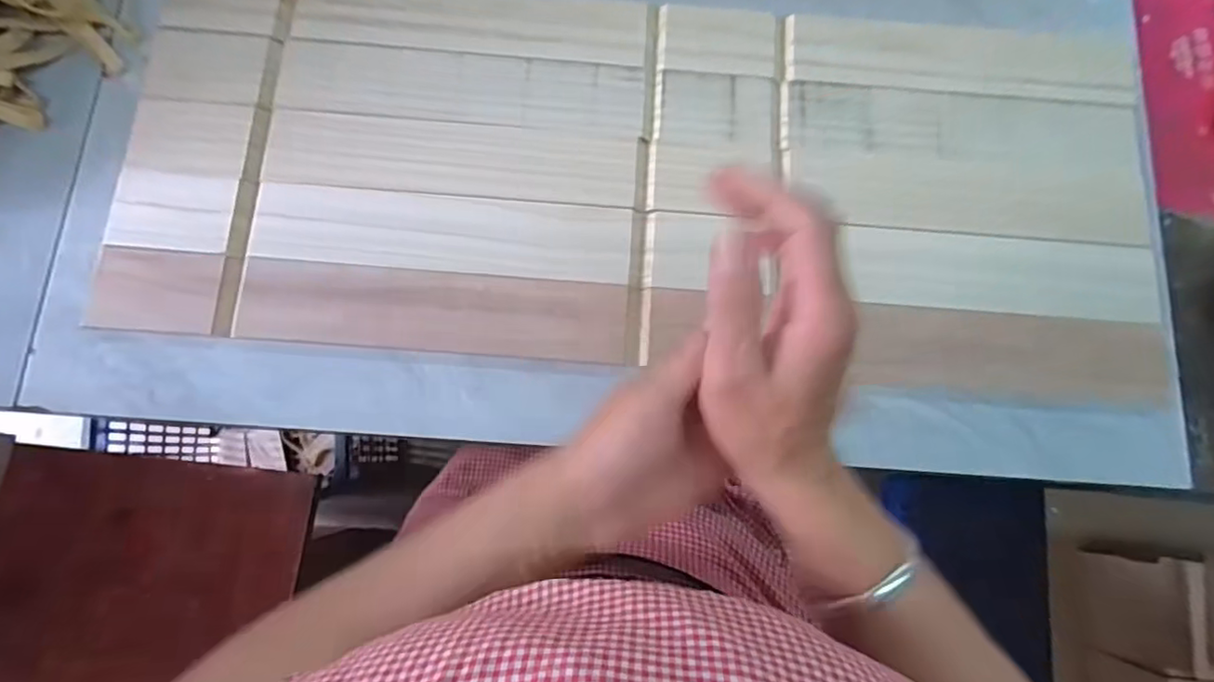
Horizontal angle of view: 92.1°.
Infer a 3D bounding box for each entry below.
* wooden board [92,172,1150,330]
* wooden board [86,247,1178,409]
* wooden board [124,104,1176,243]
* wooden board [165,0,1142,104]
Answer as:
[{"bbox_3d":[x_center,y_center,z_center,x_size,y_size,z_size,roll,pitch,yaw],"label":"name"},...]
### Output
[{"bbox_3d":[0.026,-0.066,0.416,0.731,0.007,0.064,3,79,-1],"label":"wooden board"},{"bbox_3d":[0.023,-0.010,0.405,0.728,0.011,0.065,3,79,-1],"label":"wooden board"},{"bbox_3d":[0.034,-0.122,0.431,0.731,0.012,0.058,4,79,-1],"label":"wooden board"},{"bbox_3d":[0.041,-0.237,0.448,0.724,0.007,0.063,4,79,-1],"label":"wooden board"}]

